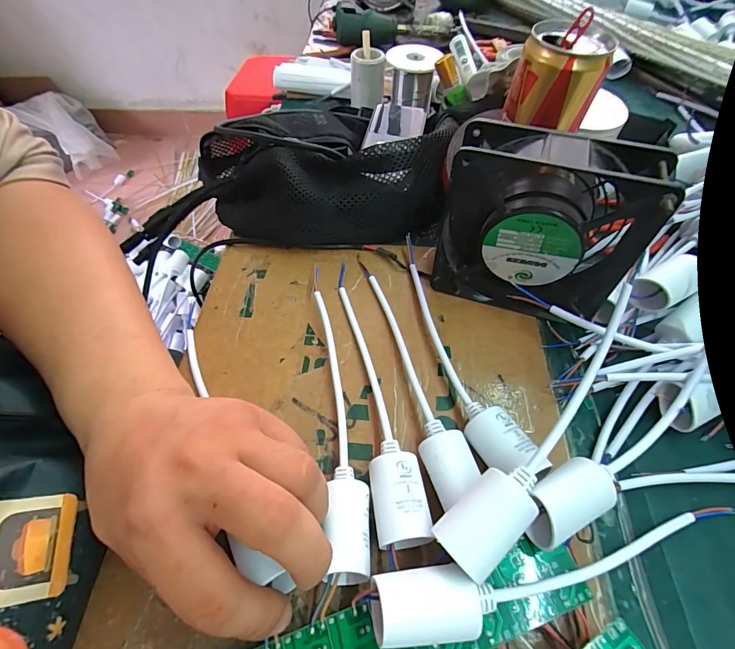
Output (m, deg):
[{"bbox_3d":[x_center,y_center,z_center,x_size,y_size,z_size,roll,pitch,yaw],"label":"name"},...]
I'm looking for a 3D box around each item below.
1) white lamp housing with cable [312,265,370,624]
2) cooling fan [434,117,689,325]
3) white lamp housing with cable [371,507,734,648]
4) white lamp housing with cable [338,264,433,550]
[{"bbox_3d":[-0.023,0.048,0.243,0.029,0.032,0.214,-6,46,-5],"label":"white lamp housing with cable"},{"bbox_3d":[0.113,-0.063,0.263,0.122,0.120,0.047,18,56,12],"label":"cooling fan"},{"bbox_3d":[0.102,0.118,0.183,0.202,0.042,0.027,-8,55,-6],"label":"white lamp housing with cable"},{"bbox_3d":[0.004,0.033,0.250,0.027,0.029,0.201,-7,55,-6],"label":"white lamp housing with cable"}]

